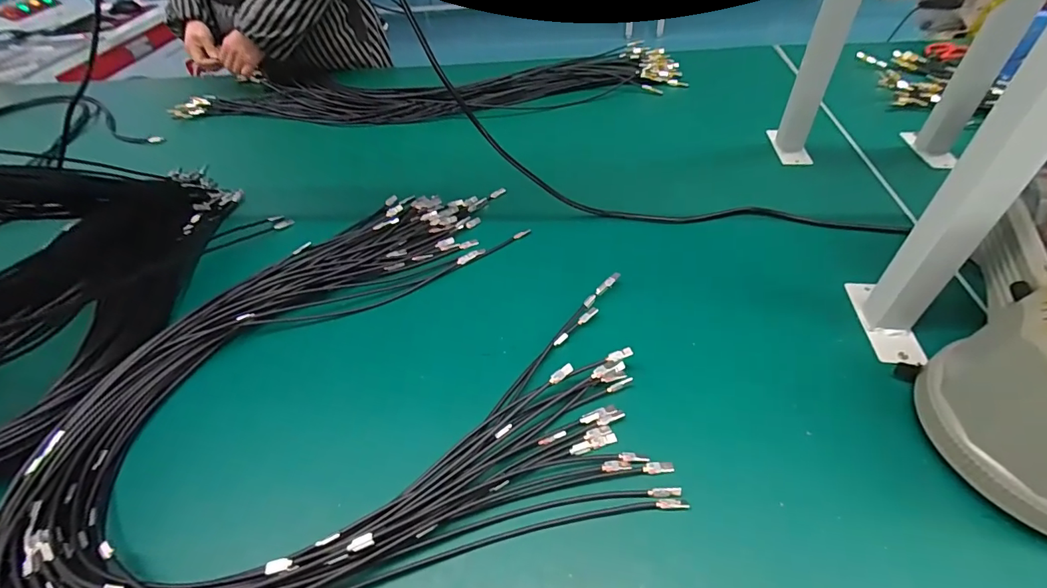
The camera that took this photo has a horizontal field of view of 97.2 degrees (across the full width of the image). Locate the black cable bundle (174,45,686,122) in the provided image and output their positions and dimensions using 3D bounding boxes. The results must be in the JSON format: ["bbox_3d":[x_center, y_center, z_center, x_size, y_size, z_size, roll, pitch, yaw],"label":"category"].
[{"bbox_3d":[-0.198,-0.403,0.899,0.964,0.031,0.207,-2,46,4],"label":"black cable bundle"}]

